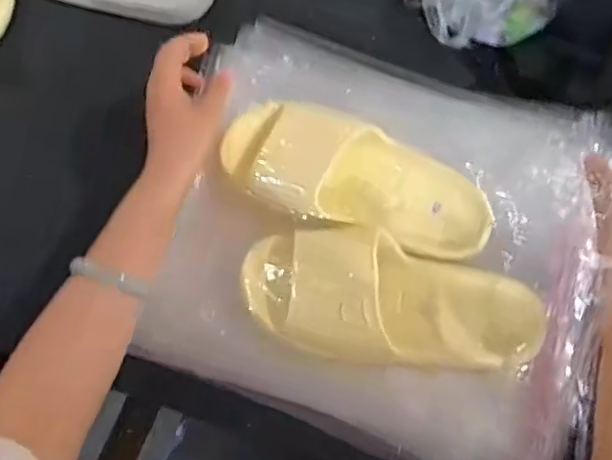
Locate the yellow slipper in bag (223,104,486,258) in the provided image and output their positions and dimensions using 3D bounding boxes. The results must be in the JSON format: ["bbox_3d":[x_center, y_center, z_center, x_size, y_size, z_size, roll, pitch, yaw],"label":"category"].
[{"bbox_3d":[0.042,-0.045,0.516,0.233,0.052,0.089,17,70,8],"label":"yellow slipper in bag"}]

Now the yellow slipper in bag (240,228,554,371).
[{"bbox_3d":[0.069,0.055,0.476,0.239,0.050,0.098,7,69,5],"label":"yellow slipper in bag"}]

